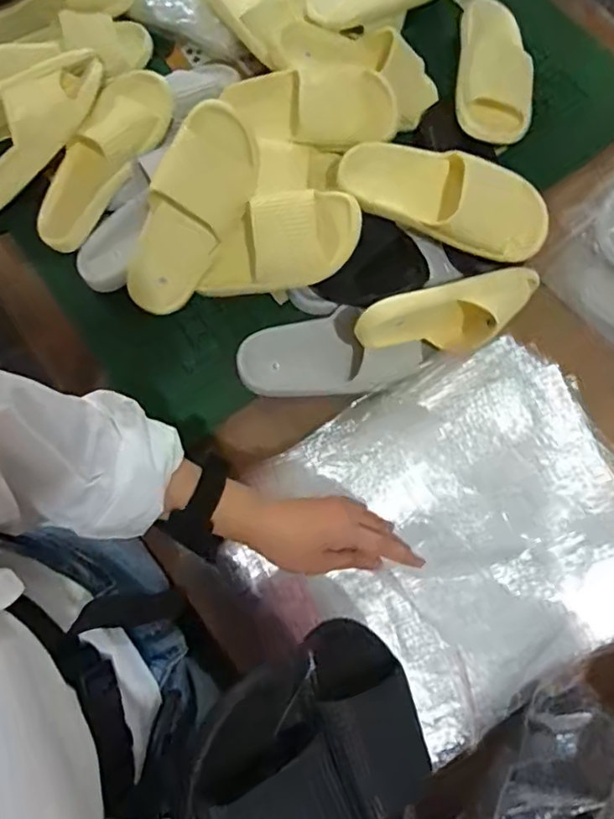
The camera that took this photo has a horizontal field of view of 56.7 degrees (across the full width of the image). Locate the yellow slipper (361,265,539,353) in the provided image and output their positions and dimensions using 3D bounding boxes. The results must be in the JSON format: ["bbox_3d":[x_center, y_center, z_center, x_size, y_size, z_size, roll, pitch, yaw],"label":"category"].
[{"bbox_3d":[0.175,-0.105,0.680,0.236,0.120,0.070,-22,79,-6],"label":"yellow slipper"}]

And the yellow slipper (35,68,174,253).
[{"bbox_3d":[-0.267,-0.318,0.725,0.086,0.055,0.253,41,101,8],"label":"yellow slipper"}]

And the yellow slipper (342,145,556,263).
[{"bbox_3d":[0.160,-0.246,0.672,0.250,0.074,0.099,23,78,4],"label":"yellow slipper"}]

